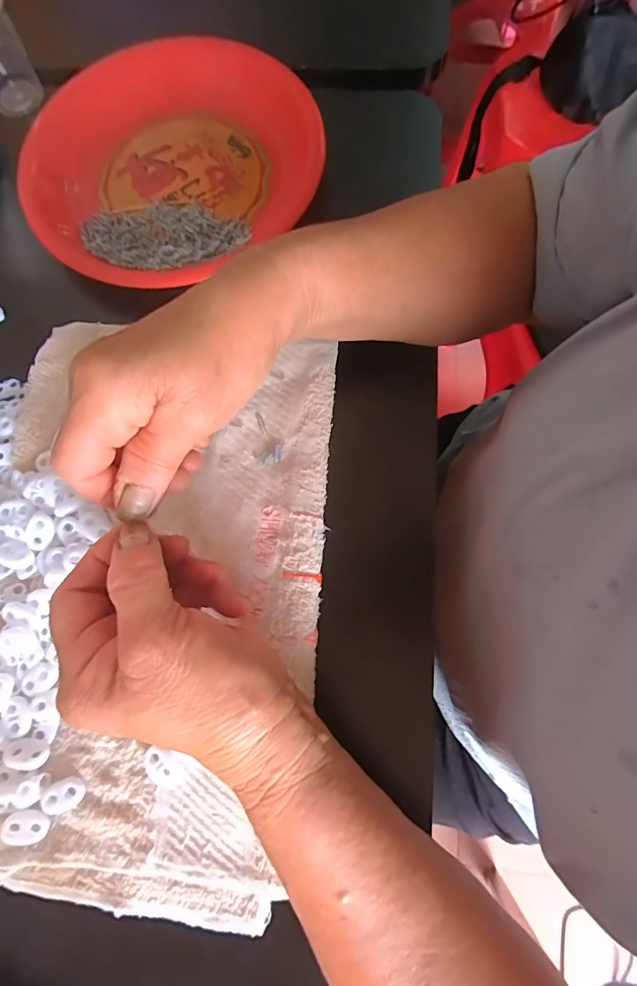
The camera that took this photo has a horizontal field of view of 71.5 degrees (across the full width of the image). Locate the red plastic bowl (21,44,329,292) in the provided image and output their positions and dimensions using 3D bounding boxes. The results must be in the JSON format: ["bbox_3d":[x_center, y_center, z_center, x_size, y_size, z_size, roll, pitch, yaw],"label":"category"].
[{"bbox_3d":[-0.118,-0.260,0.346,0.217,0.031,0.217,-1,76,3],"label":"red plastic bowl"}]

